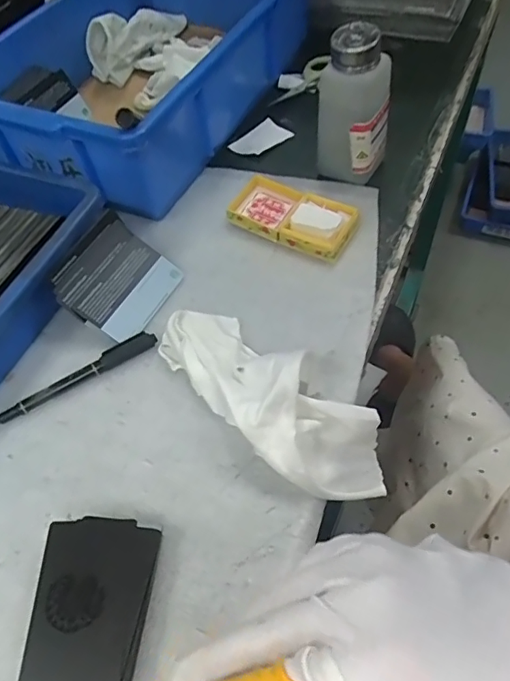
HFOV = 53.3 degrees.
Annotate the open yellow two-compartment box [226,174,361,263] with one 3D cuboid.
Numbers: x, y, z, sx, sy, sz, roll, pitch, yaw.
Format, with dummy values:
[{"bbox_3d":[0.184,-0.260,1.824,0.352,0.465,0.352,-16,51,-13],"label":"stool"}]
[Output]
[{"bbox_3d":[0.032,-0.115,0.458,0.117,0.022,0.059,27,63,18],"label":"open yellow two-compartment box"}]

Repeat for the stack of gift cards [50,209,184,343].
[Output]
[{"bbox_3d":[-0.110,-0.050,0.408,0.079,0.011,0.087,38,62,-10],"label":"stack of gift cards"}]

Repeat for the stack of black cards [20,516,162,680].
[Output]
[{"bbox_3d":[-0.092,0.151,0.290,0.065,0.026,0.089,4,58,5],"label":"stack of black cards"}]

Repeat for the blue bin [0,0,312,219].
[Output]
[{"bbox_3d":[-0.120,-0.298,0.539,0.231,0.102,0.346,23,62,16],"label":"blue bin"}]

